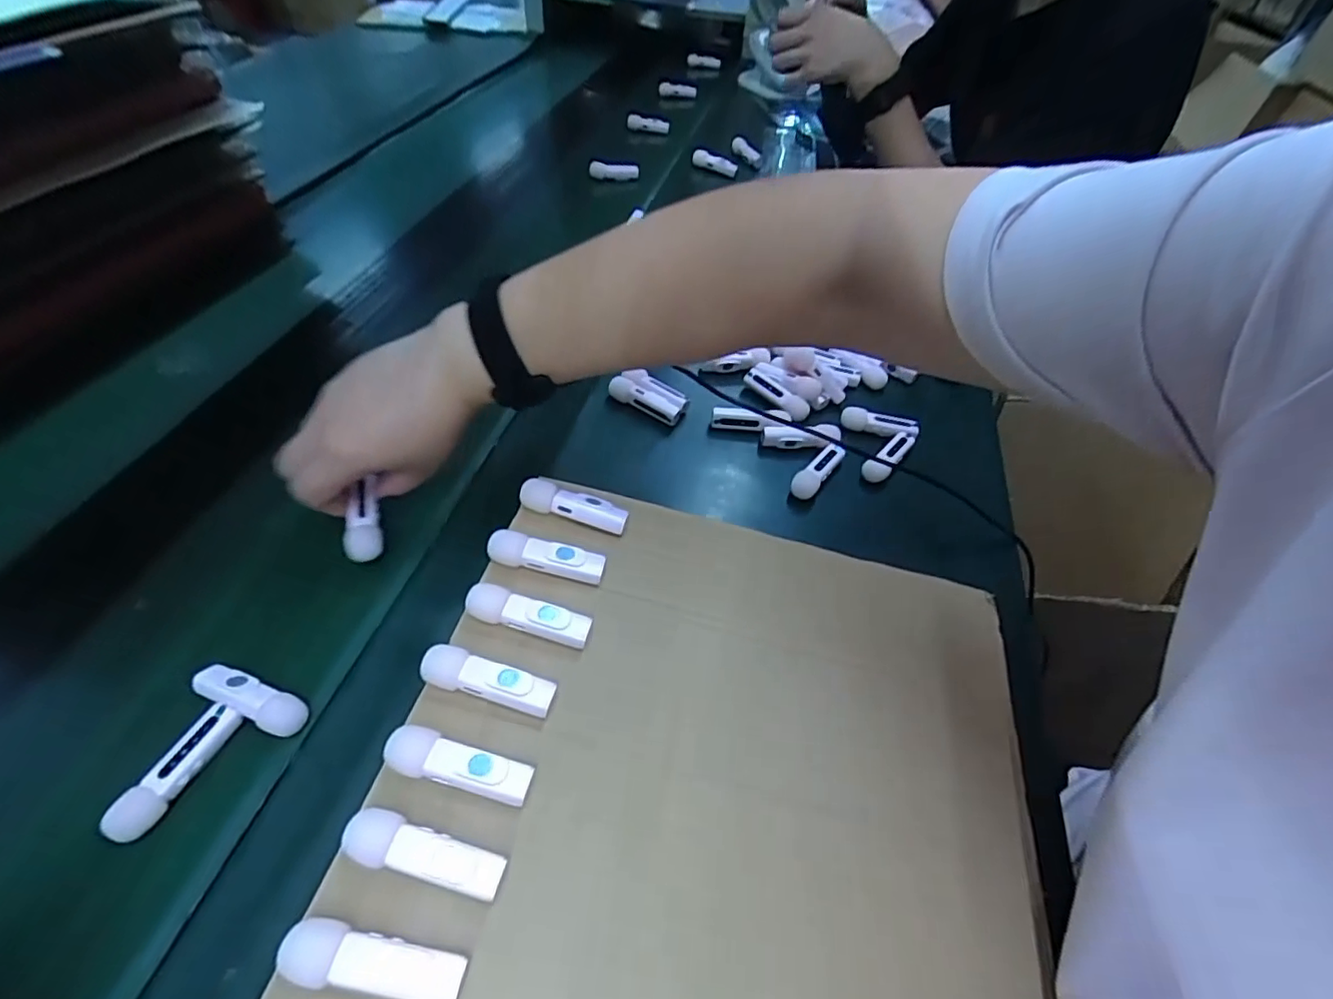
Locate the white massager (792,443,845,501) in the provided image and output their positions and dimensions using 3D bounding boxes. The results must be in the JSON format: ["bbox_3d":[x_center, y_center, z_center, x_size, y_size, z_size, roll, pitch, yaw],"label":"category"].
[{"bbox_3d":[0.118,-0.023,0.458,0.019,0.013,0.053,36,73,25],"label":"white massager"}]

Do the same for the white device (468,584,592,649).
[{"bbox_3d":[-0.072,0.060,0.305,0.063,0.015,0.017,12,50,7],"label":"white device"}]

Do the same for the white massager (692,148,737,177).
[{"bbox_3d":[0.067,-0.466,0.812,0.062,0.023,0.015,17,49,-4],"label":"white massager"}]

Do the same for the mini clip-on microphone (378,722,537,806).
[{"bbox_3d":[-0.090,0.118,0.258,0.062,0.020,0.019,10,49,5],"label":"mini clip-on microphone"}]

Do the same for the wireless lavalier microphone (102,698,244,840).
[{"bbox_3d":[-0.244,0.135,0.292,0.016,0.013,0.064,18,51,12],"label":"wireless lavalier microphone"}]

